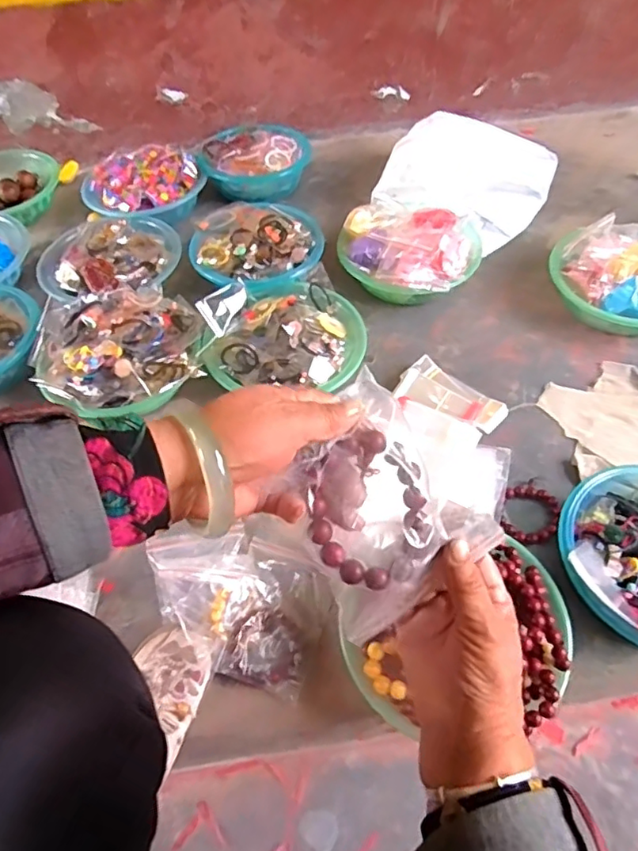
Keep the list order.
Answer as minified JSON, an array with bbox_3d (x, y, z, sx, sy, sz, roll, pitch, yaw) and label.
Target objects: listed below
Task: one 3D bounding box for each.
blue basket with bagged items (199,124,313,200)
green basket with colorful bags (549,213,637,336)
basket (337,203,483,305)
[{"bbox_3d":[-0.131,-0.540,1.168,0.222,0.082,0.187,-16,55,-9],"label":"blue basket with bagged items"},{"bbox_3d":[0.497,-0.241,0.911,0.229,0.110,0.197,26,59,20],"label":"green basket with colorful bags"},{"bbox_3d":[0.155,-0.283,0.966,0.237,0.109,0.191,-1,54,2],"label":"basket"}]

